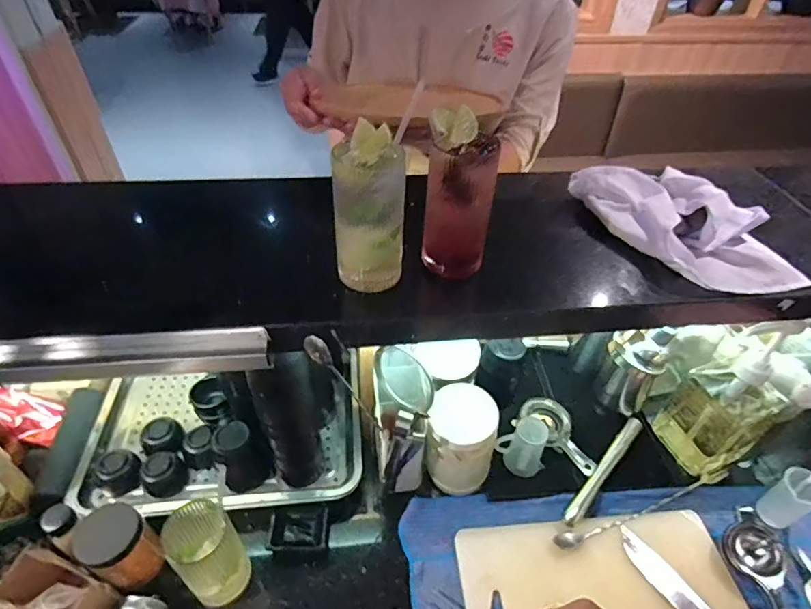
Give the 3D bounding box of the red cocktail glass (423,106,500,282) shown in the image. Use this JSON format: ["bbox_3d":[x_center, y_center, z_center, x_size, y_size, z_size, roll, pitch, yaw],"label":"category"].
[{"bbox_3d":[0.057,-0.111,0.509,0.070,0.155,0.078,2,43,0],"label":"red cocktail glass"}]

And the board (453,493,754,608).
[{"bbox_3d":[0.245,0.366,0.580,0.340,0.027,0.262,-4,41,-5],"label":"board"}]

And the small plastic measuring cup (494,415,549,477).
[{"bbox_3d":[0.175,0.203,0.706,0.058,0.079,0.062,1,43,-1],"label":"small plastic measuring cup"}]

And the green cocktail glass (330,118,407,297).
[{"bbox_3d":[-0.035,-0.092,0.486,0.069,0.148,0.071,1,43,-2],"label":"green cocktail glass"}]

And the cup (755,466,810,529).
[{"bbox_3d":[0.527,0.263,0.659,0.048,0.082,0.050,1,43,-1],"label":"cup"}]

